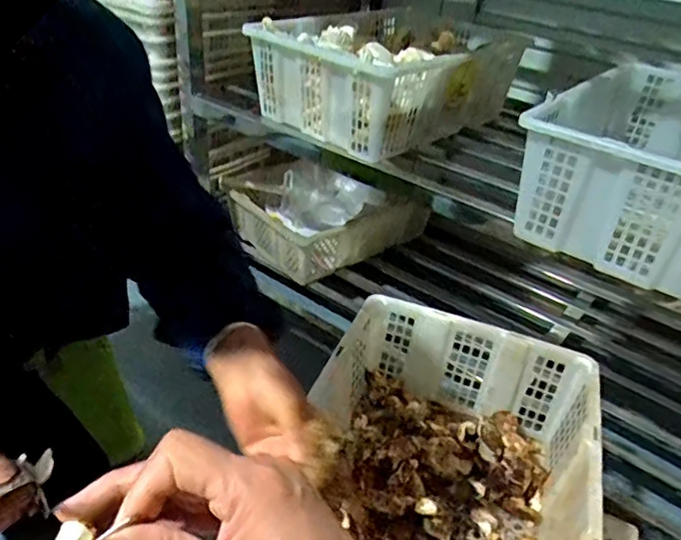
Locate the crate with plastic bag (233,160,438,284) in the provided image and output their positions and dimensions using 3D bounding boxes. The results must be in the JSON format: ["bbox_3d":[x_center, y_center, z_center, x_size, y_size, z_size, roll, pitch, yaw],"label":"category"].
[{"bbox_3d":[-0.042,-0.131,1.487,0.400,0.164,0.303,-25,44,-39],"label":"crate with plastic bag"}]

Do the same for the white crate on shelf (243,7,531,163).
[{"bbox_3d":[0.105,-0.414,1.188,0.391,0.171,0.597,28,39,29],"label":"white crate on shelf"}]

